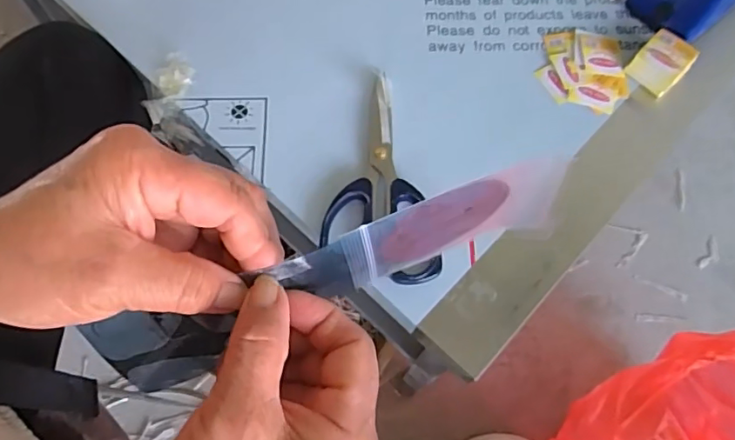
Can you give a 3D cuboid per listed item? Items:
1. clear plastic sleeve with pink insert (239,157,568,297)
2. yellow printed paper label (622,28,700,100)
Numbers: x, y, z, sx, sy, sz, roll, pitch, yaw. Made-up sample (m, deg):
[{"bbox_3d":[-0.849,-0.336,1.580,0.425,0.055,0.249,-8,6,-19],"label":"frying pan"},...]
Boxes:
[{"bbox_3d":[0.035,0.005,0.250,0.152,0.066,0.009,-16,68,-20],"label":"clear plastic sleeve with pink insert"},{"bbox_3d":[0.265,-0.143,0.486,0.042,0.022,0.047,40,72,14],"label":"yellow printed paper label"}]

